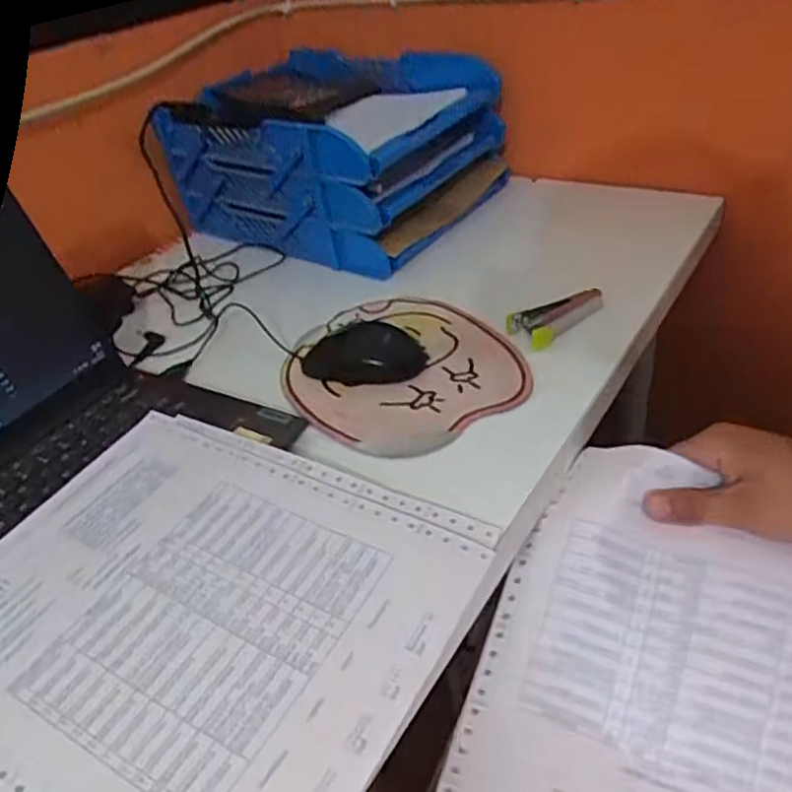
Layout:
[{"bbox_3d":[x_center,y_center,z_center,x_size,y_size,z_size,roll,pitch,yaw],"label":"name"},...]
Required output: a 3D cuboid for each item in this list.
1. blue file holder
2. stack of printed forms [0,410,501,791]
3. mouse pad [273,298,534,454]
[{"bbox_3d":[-0.082,-0.297,0.842,0.349,0.162,0.301,24,48,37],"label":"blue file holder"},{"bbox_3d":[-0.136,0.121,0.419,0.318,0.010,0.264,14,41,25],"label":"stack of printed forms"},{"bbox_3d":[0.002,-0.027,0.607,0.189,0.008,0.216,-21,39,-13],"label":"mouse pad"}]

